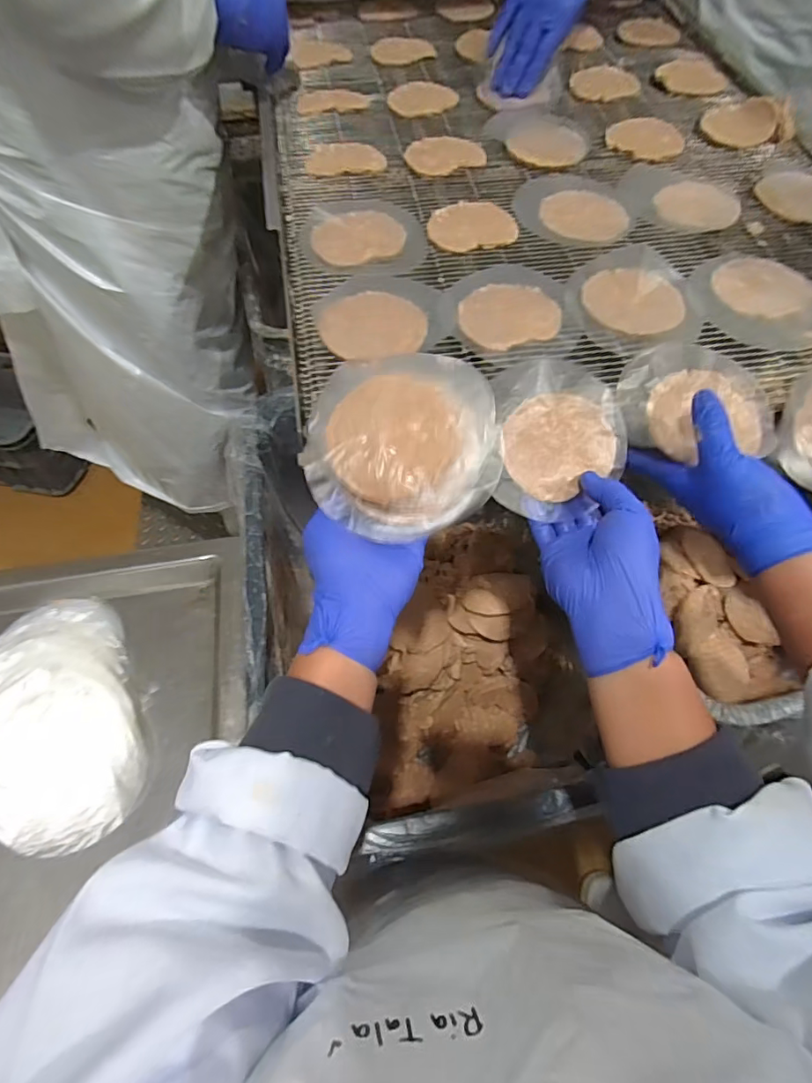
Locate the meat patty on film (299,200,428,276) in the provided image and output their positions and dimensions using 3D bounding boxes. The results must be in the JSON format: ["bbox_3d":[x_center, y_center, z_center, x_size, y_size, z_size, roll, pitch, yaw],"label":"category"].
[{"bbox_3d":[-0.042,-0.299,0.484,0.116,0.007,0.126,0,62,1],"label":"meat patty on film"}]

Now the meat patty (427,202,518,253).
[{"bbox_3d":[0.062,-0.312,0.493,0.083,0.010,0.068,-14,59,-9],"label":"meat patty"}]

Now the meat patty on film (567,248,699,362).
[{"bbox_3d":[0.200,-0.212,0.439,0.110,0.015,0.118,31,63,18],"label":"meat patty on film"}]

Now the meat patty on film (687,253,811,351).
[{"bbox_3d":[0.315,-0.215,0.448,0.118,0.015,0.112,0,58,0],"label":"meat patty on film"}]

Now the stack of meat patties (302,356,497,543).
[{"bbox_3d":[-0.002,-0.069,0.356,0.133,0.047,0.127,19,64,11],"label":"stack of meat patties"}]

